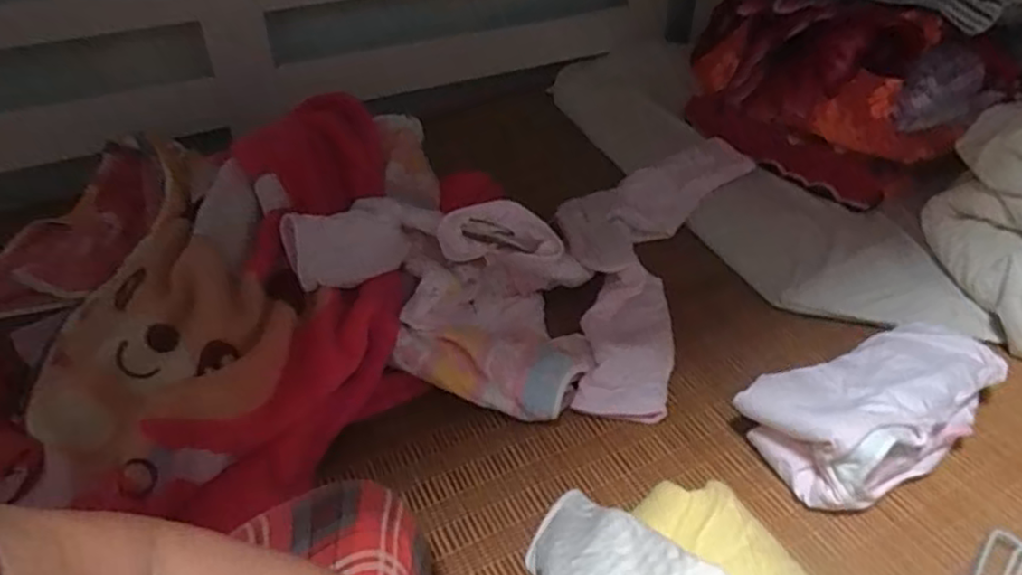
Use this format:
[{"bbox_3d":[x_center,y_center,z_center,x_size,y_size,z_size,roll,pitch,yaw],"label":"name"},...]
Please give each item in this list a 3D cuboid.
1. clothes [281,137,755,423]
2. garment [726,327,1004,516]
[{"bbox_3d":[0.073,-0.090,0.901,0.389,0.168,0.595,18,42,22],"label":"clothes"},{"bbox_3d":[0.372,0.117,0.678,0.261,0.083,0.124,-16,41,-19],"label":"garment"}]

